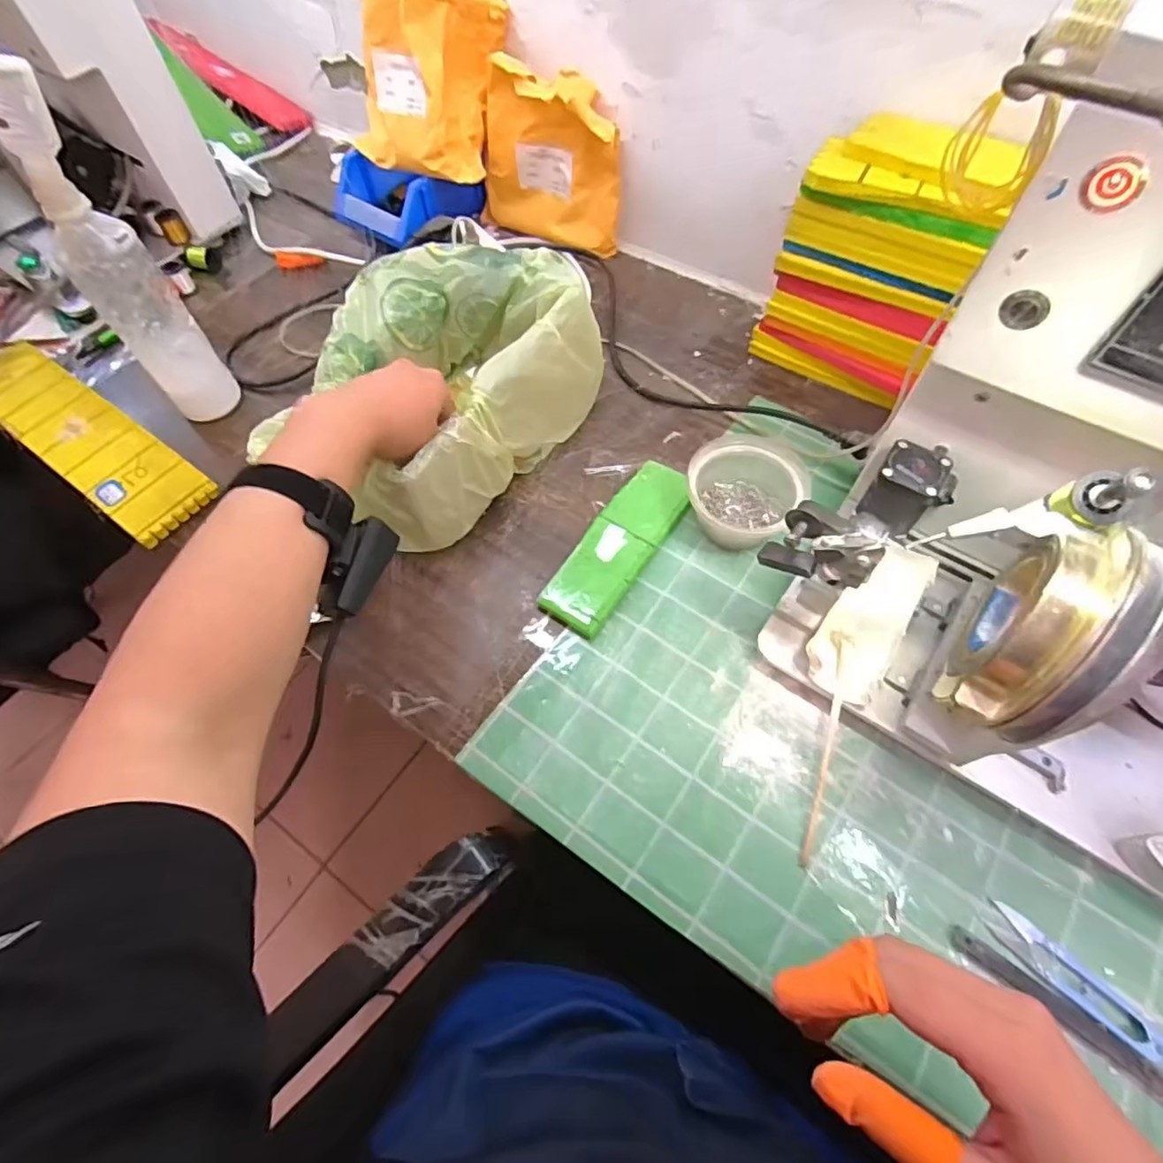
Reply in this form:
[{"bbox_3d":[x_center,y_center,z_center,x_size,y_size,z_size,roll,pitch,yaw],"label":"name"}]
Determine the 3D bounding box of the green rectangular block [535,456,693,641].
[{"bbox_3d":[0.034,-0.033,0.508,0.059,0.014,0.174,31,67,18],"label":"green rectangular block"}]

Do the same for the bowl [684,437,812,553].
[{"bbox_3d":[0.140,-0.078,0.505,0.094,0.063,0.095,-1,62,2],"label":"bowl"}]

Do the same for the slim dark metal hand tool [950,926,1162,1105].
[{"bbox_3d":[0.295,0.262,0.336,0.161,0.008,0.015,35,68,19],"label":"slim dark metal hand tool"}]

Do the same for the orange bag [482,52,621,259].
[{"bbox_3d":[-0.038,-0.481,0.675,0.181,0.157,0.051,24,65,15],"label":"orange bag"}]

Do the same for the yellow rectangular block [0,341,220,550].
[{"bbox_3d":[-0.509,-0.152,0.592,0.365,0.017,0.081,32,68,18],"label":"yellow rectangular block"}]

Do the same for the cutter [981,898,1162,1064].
[{"bbox_3d":[0.294,0.238,0.351,0.101,0.004,0.022,41,70,21],"label":"cutter"}]

